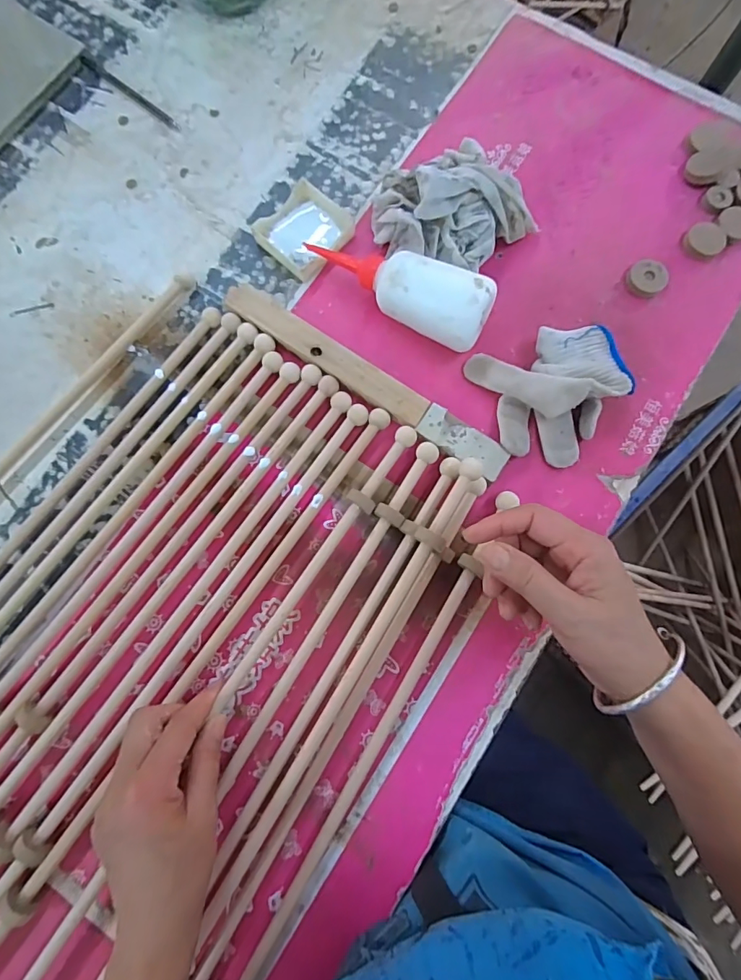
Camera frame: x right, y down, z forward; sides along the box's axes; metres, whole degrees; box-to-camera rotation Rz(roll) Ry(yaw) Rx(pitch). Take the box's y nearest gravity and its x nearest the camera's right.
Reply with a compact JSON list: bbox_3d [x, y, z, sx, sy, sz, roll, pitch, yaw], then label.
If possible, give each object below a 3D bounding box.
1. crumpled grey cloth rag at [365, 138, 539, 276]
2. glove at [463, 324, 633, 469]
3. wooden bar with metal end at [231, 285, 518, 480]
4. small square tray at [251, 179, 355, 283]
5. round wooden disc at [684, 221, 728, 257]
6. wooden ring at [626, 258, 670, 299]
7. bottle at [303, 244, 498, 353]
[{"bbox_3d":[0.074,-0.257,0.430,0.124,0.061,0.110,-34,80,-6],"label":"crumpled grey cloth rag"},{"bbox_3d":[0.162,-0.085,0.404,0.116,0.047,0.115,-18,79,-3],"label":"glove"},{"bbox_3d":[-0.006,-0.099,0.421,0.286,0.016,0.031,34,81,7],"label":"wooden bar with metal end"},{"bbox_3d":[-0.061,-0.256,0.458,0.073,0.015,0.086,40,82,8],"label":"small square tray"},{"bbox_3d":[0.323,-0.241,0.450,0.035,0.009,0.037,0,78,1],"label":"round wooden disc"},{"bbox_3d":[0.263,-0.202,0.443,0.033,0.011,0.035,0,78,1],"label":"wooden ring"},{"bbox_3d":[0.021,-0.183,0.421,0.178,0.060,0.054,28,80,6],"label":"bottle"}]

